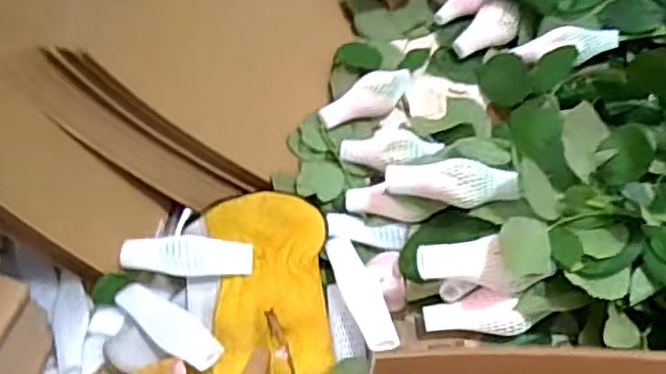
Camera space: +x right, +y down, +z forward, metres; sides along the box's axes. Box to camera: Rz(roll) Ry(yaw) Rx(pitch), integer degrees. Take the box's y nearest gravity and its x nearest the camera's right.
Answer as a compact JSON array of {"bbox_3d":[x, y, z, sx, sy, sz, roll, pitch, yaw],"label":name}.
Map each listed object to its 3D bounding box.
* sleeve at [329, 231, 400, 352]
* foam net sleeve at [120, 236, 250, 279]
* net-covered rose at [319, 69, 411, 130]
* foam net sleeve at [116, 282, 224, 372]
[{"bbox_3d":[0.018,0.070,0.457,0.023,0.011,0.097,-18,45,-8],"label":"sleeve"},{"bbox_3d":[-0.100,0.047,0.466,0.088,0.013,0.027,4,63,3],"label":"foam net sleeve"},{"bbox_3d":[0.028,-0.070,0.547,0.082,0.025,0.029,-27,66,-12],"label":"net-covered rose"},{"bbox_3d":[-0.110,0.092,0.444,0.091,0.009,0.028,28,66,33],"label":"foam net sleeve"}]

